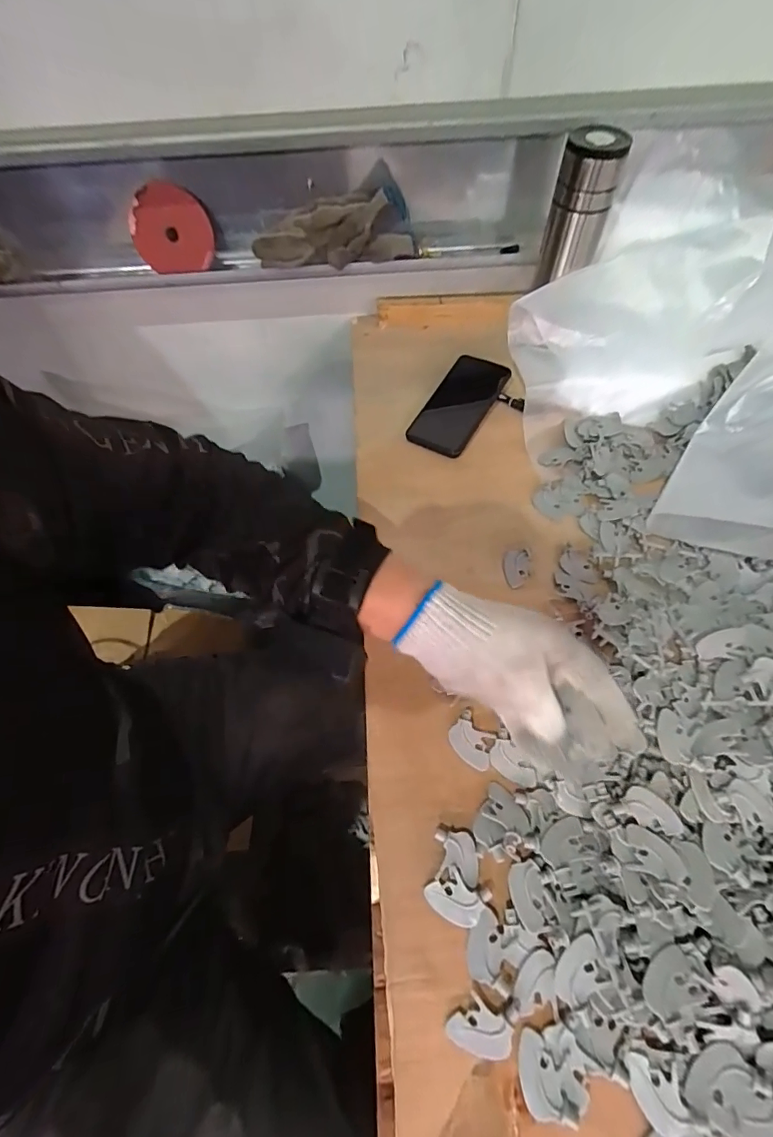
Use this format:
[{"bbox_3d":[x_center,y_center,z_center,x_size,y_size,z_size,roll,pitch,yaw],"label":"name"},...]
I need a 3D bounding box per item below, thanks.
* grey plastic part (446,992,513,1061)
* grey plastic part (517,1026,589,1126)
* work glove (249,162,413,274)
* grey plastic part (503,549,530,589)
[{"bbox_3d":[0.064,0.316,0.320,0.040,0.006,0.030,26,65,16],"label":"grey plastic part"},{"bbox_3d":[0.110,0.332,0.308,0.041,0.008,0.045,3,61,4],"label":"grey plastic part"},{"bbox_3d":[-0.069,-0.448,0.606,0.207,0.072,0.080,-4,60,0],"label":"work glove"},{"bbox_3d":[0.138,0.000,0.497,0.026,0.010,0.038,3,61,5],"label":"grey plastic part"}]

